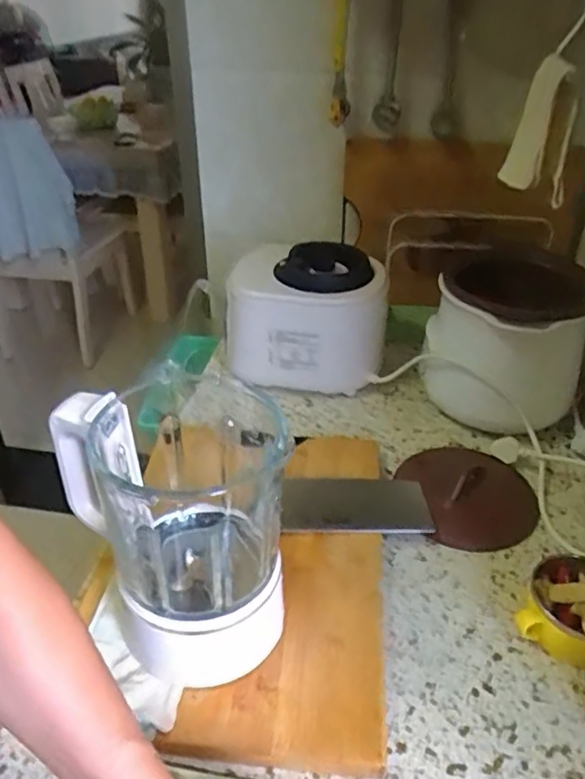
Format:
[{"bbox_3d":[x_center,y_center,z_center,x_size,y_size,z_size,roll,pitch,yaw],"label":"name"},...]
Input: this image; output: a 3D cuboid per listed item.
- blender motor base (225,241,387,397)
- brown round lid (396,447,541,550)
[{"bbox_3d":[0.023,-0.122,0.918,0.229,0.164,0.180,9,36,13],"label":"blender motor base"},{"bbox_3d":[0.206,0.121,0.729,0.165,0.029,0.155,0,35,0],"label":"brown round lid"}]

